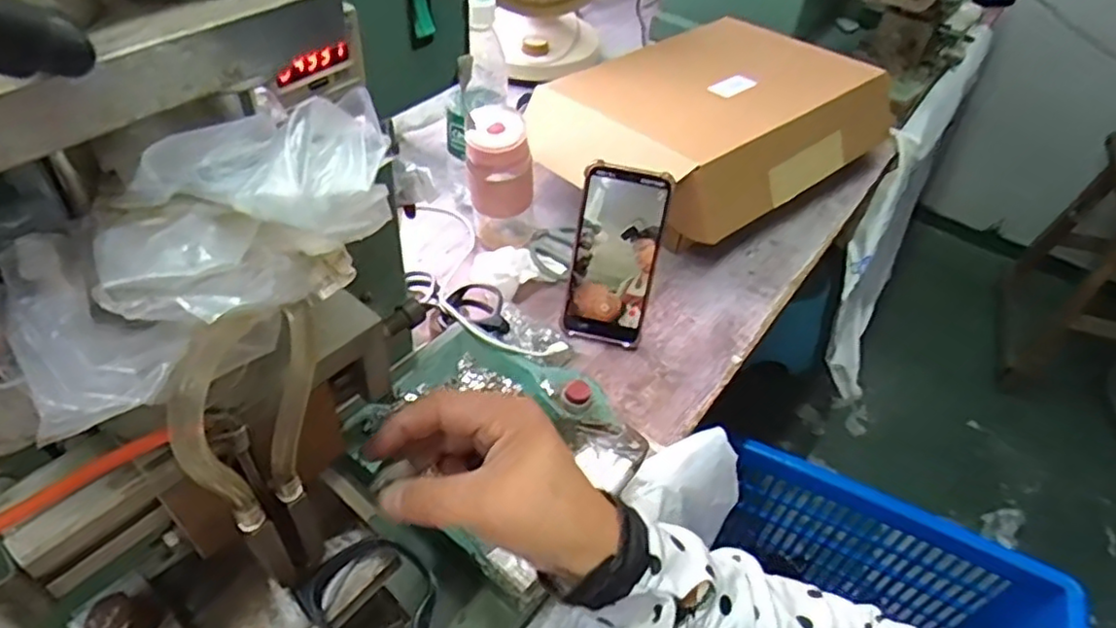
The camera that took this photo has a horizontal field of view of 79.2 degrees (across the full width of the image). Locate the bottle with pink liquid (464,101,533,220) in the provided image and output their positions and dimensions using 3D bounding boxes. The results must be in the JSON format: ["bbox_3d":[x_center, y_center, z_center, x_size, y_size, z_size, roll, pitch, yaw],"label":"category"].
[{"bbox_3d":[-0.058,-0.155,0.676,0.064,0.091,0.062,0,47,-5],"label":"bottle with pink liquid"}]

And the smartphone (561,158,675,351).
[{"bbox_3d":[0.052,-0.052,0.626,0.079,0.167,0.012,12,24,5],"label":"smartphone"}]

